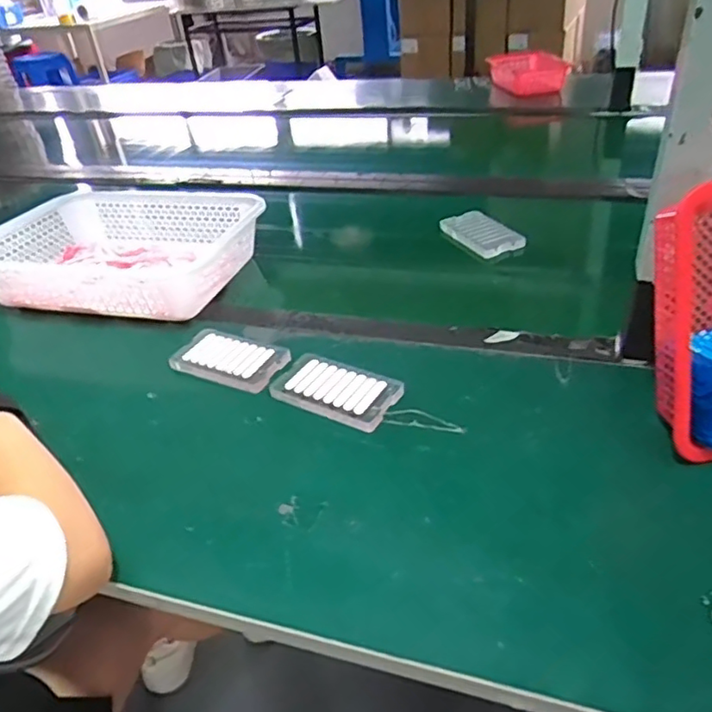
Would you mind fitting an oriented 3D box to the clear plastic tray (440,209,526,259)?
[{"bbox_3d":[0.187,-0.190,0.922,0.074,0.017,0.156,-17,37,-15],"label":"clear plastic tray"}]

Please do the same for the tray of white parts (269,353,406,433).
[{"bbox_3d":[-0.022,0.035,0.615,0.124,0.014,0.070,16,41,28],"label":"tray of white parts"}]

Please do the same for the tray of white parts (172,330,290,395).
[{"bbox_3d":[-0.138,0.002,0.680,0.124,0.017,0.078,15,40,27],"label":"tray of white parts"}]

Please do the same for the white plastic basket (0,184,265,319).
[{"bbox_3d":[-0.348,-0.150,0.869,0.354,0.080,0.243,5,37,16],"label":"white plastic basket"}]

